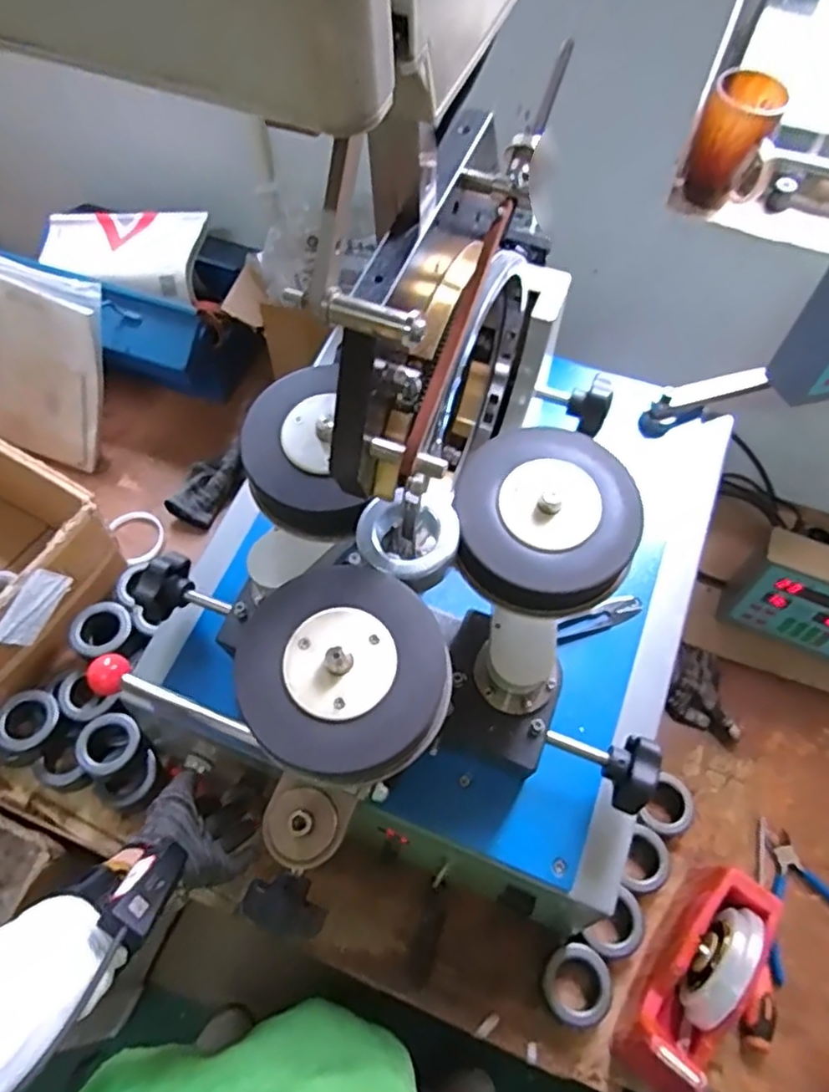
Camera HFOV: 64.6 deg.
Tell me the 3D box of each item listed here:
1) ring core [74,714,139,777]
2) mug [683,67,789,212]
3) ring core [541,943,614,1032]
[{"bbox_3d":[-0.345,0.222,0.739,0.065,0.016,0.063,1,58,-2],"label":"ring core"},{"bbox_3d":[0.366,-0.460,0.758,0.085,0.122,0.075,21,59,11],"label":"mug"},{"bbox_3d":[0.163,0.442,0.660,0.066,0.025,0.069,-18,60,-13],"label":"ring core"}]

